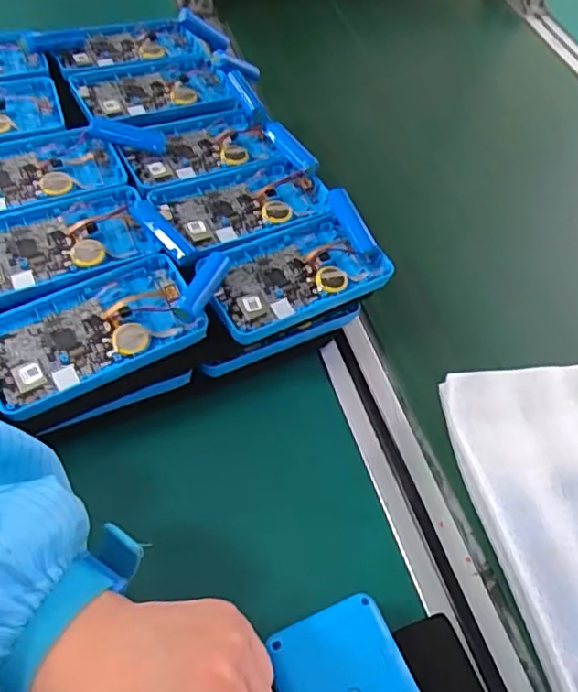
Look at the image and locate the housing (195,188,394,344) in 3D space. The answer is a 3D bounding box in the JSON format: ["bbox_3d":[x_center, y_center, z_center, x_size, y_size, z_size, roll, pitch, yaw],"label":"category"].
[{"bbox_3d":[0.005,-0.049,0.401,0.129,0.019,0.070,-28,65,-27],"label":"housing"}]

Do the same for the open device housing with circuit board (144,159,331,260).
[{"bbox_3d":[-0.029,-0.098,0.427,0.116,0.016,0.067,-25,64,-25],"label":"open device housing with circuit board"}]

